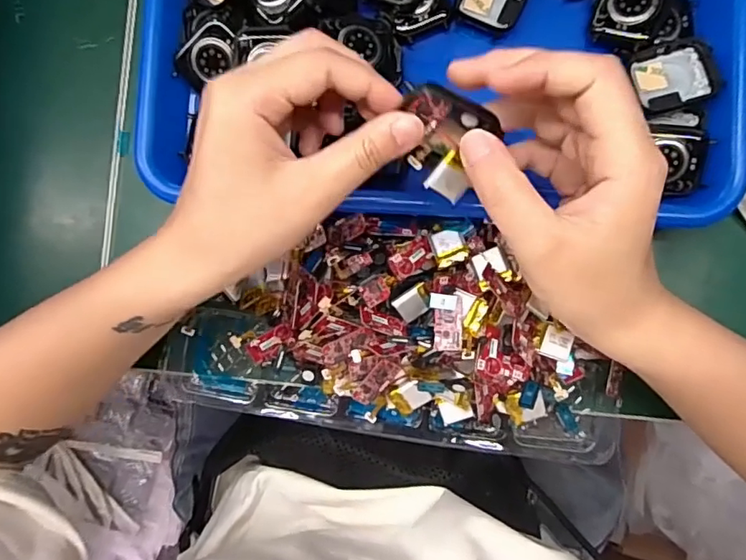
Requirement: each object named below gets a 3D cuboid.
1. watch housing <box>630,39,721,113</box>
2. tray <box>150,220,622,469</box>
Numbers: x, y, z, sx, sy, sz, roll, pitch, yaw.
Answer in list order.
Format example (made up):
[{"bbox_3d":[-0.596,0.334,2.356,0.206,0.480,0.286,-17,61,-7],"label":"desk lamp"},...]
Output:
[{"bbox_3d":[0.164,-0.111,0.300,0.038,0.009,0.035,-17,86,1],"label":"watch housing"},{"bbox_3d":[0.017,0.030,0.312,0.248,0.049,0.123,8,87,3],"label":"tray"}]

